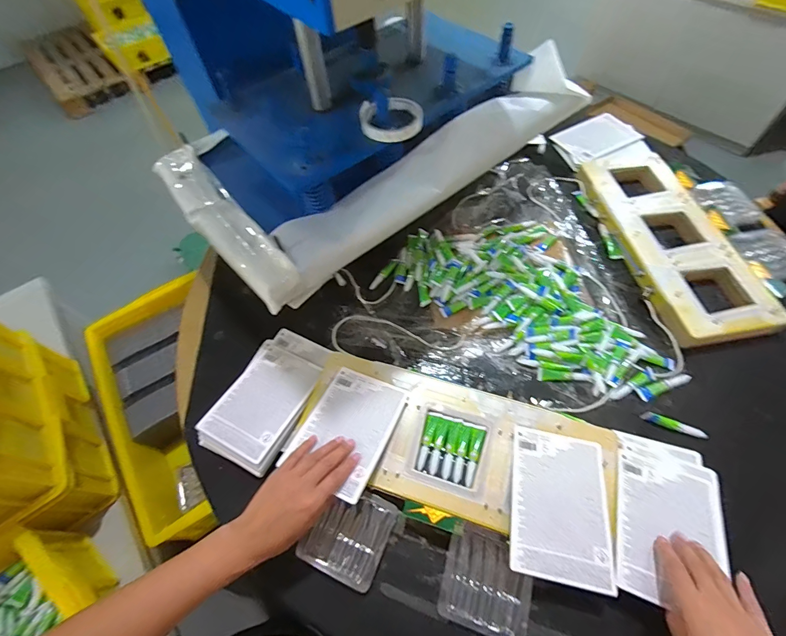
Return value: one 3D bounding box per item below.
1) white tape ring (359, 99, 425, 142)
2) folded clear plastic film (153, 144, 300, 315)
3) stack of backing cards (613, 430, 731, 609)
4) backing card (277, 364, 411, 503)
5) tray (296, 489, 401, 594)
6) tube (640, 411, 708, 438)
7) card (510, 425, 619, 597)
[{"bbox_3d":[-0.002,-0.296,0.558,0.091,0.023,0.080,-8,59,-3],"label":"white tape ring"},{"bbox_3d":[-0.276,-0.155,0.591,0.073,0.046,0.365,-37,64,-18],"label":"folded clear plastic film"},{"bbox_3d":[0.342,0.243,0.460,0.123,0.010,0.199,17,50,14],"label":"stack of backing cards"},{"bbox_3d":[-0.062,0.149,0.512,0.115,0.008,0.163,18,50,16],"label":"backing card"},{"bbox_3d":[-0.056,0.282,0.489,0.097,0.011,0.104,21,62,14],"label":"tray"},{"bbox_3d":[0.408,0.155,0.537,0.084,0.012,0.016,17,61,12],"label":"tube"},{"bbox_3d":[0.208,0.229,0.463,0.116,0.004,0.169,11,55,6],"label":"card"}]

